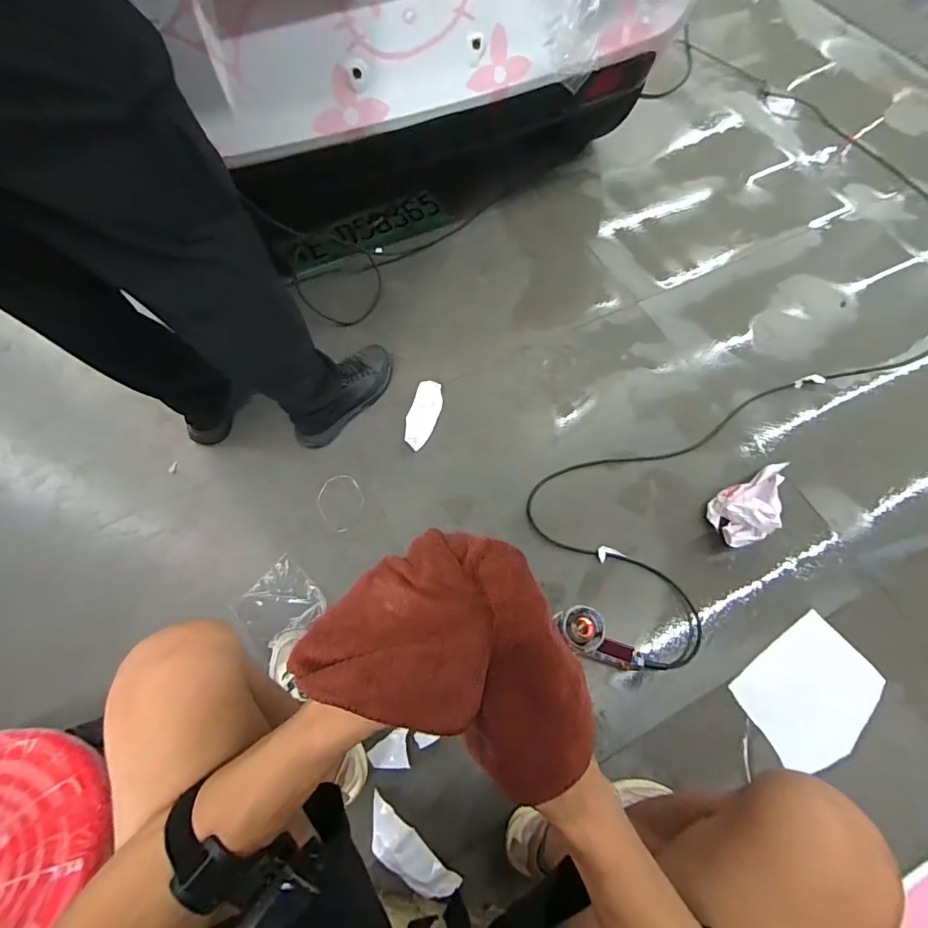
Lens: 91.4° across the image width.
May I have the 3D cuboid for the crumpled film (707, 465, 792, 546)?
[{"bbox_3d":[0.573,0.084,0.901,0.194,0.089,0.106,-29,70,-12],"label":"crumpled film"}]

